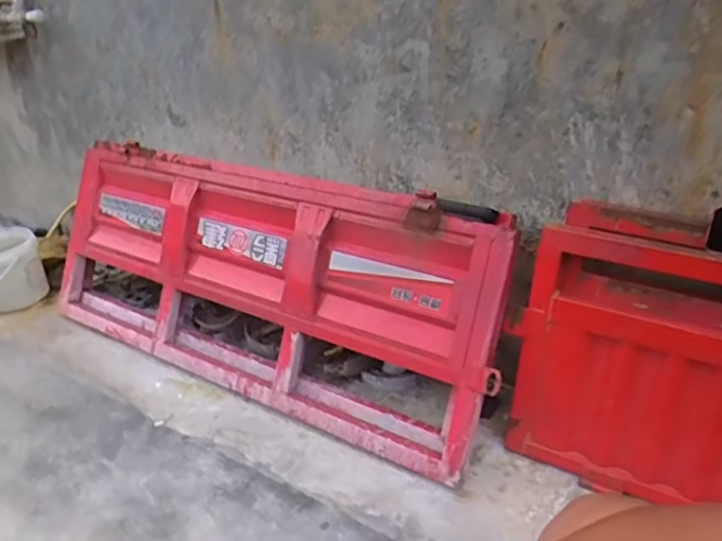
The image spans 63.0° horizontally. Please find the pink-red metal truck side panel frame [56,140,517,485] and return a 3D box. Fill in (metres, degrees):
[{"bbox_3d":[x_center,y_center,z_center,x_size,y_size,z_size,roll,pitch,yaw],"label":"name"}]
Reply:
[{"bbox_3d":[-0.296,0.008,1.421,1.296,0.517,0.076,14,2,29],"label":"pink-red metal truck side panel frame"}]

